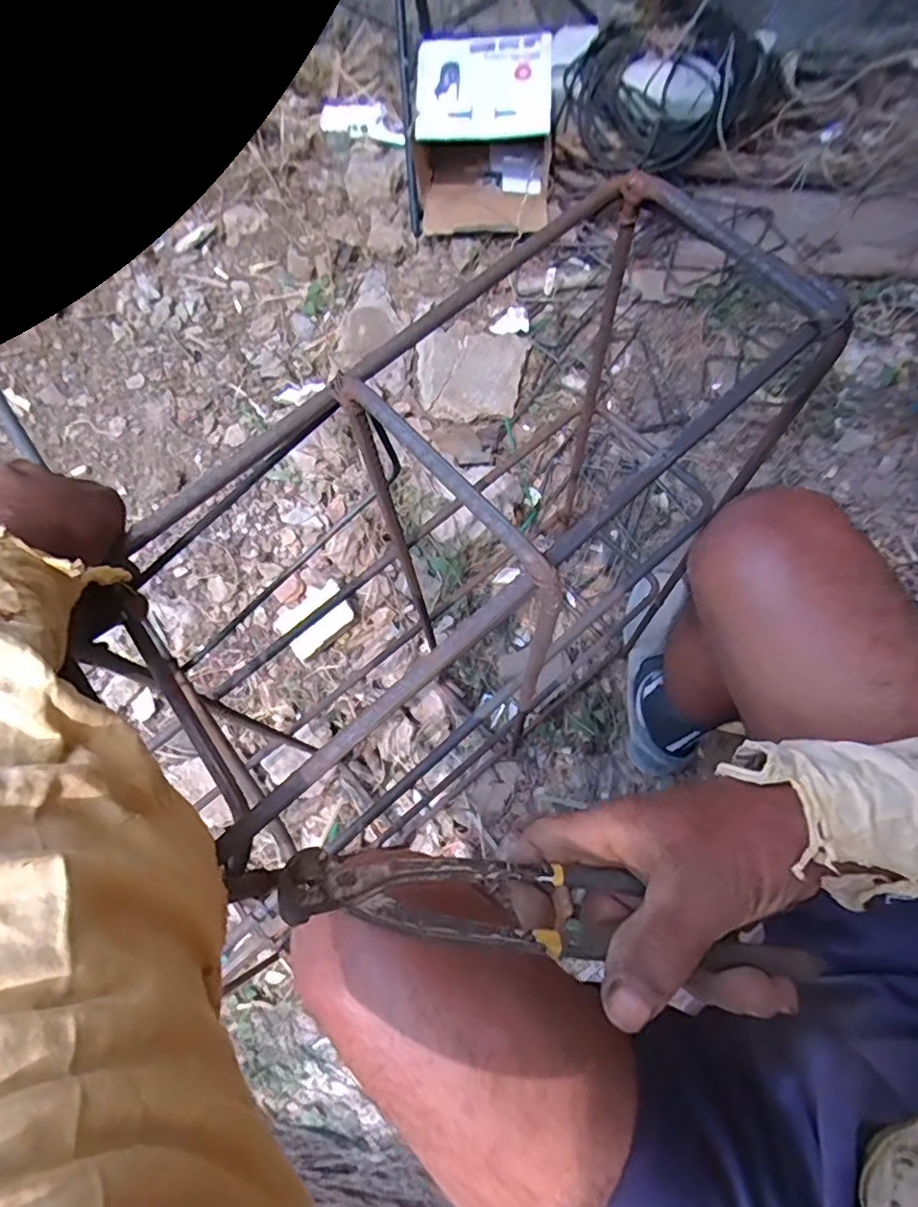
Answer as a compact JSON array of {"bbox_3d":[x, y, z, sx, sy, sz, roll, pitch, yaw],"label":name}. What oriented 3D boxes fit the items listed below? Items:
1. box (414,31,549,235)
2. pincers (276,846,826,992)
[{"bbox_3d":[0.040,-0.778,1.010,0.227,0.159,0.264,-2,69,6],"label":"box"},{"bbox_3d":[0.032,0.132,0.261,0.216,0.045,0.032,7,71,0],"label":"pincers"}]

